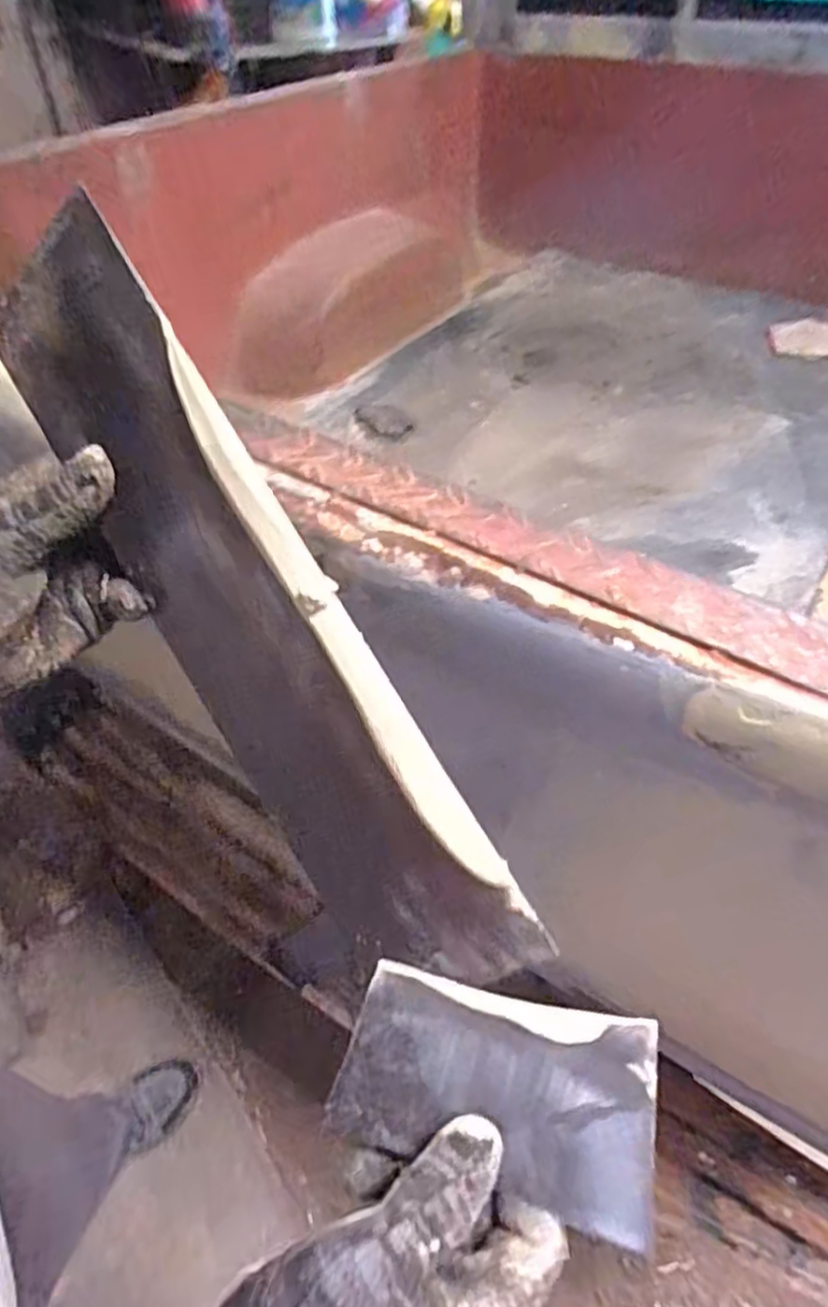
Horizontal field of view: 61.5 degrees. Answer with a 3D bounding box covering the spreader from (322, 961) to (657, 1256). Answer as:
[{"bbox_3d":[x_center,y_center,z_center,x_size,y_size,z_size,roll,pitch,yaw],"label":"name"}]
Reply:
[{"bbox_3d":[0.025,0.166,0.268,0.126,0.004,0.069,0,76,28],"label":"spreader"}]

